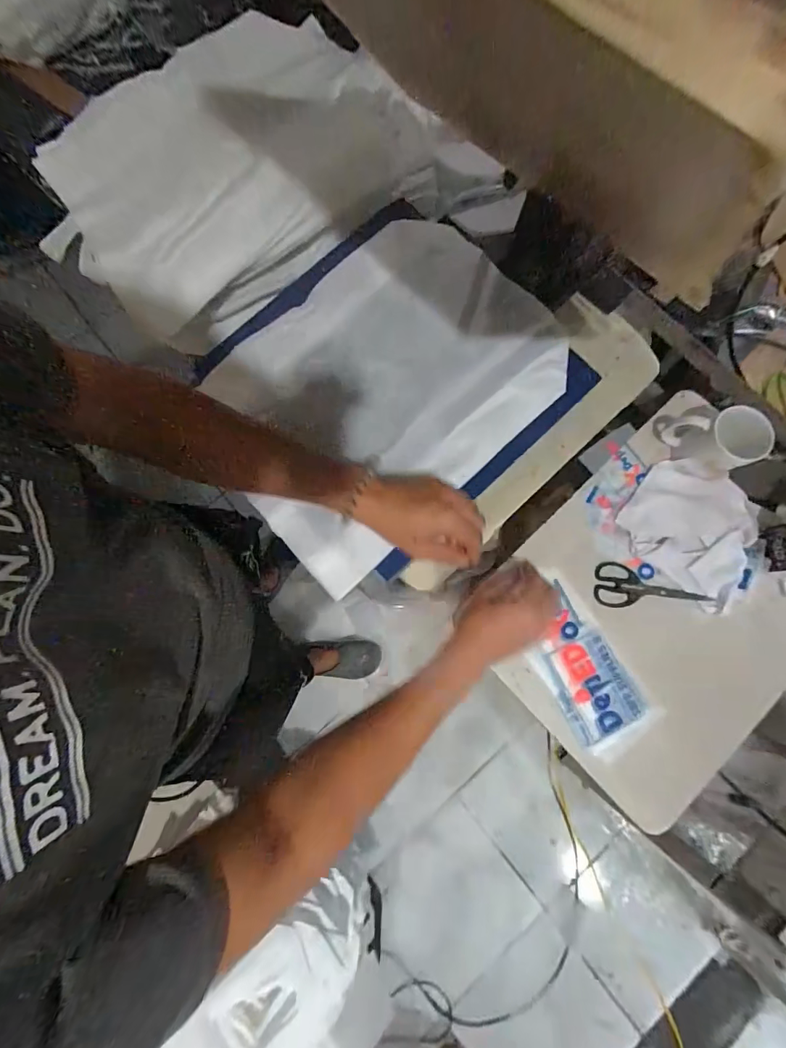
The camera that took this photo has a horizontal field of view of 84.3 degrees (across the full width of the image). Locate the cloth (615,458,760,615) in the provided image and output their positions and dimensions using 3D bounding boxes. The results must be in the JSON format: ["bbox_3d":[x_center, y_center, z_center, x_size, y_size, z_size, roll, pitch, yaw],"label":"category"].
[{"bbox_3d":[0.439,0.005,0.635,0.183,0.028,0.168,35,80,6],"label":"cloth"}]

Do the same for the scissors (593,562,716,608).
[{"bbox_3d":[0.375,0.093,0.631,0.162,0.013,0.063,5,79,0],"label":"scissors"}]

